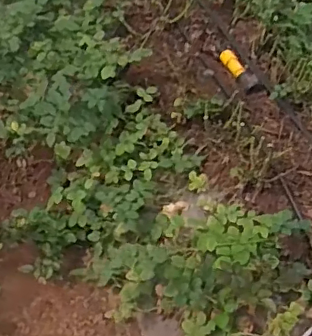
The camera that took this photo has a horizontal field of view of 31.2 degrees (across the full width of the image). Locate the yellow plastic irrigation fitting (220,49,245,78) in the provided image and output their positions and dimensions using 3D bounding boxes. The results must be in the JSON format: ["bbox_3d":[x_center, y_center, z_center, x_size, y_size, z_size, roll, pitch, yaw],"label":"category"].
[{"bbox_3d":[0.252,-0.347,1.852,0.031,0.043,0.118,-16,51,-21],"label":"yellow plastic irrigation fitting"}]

